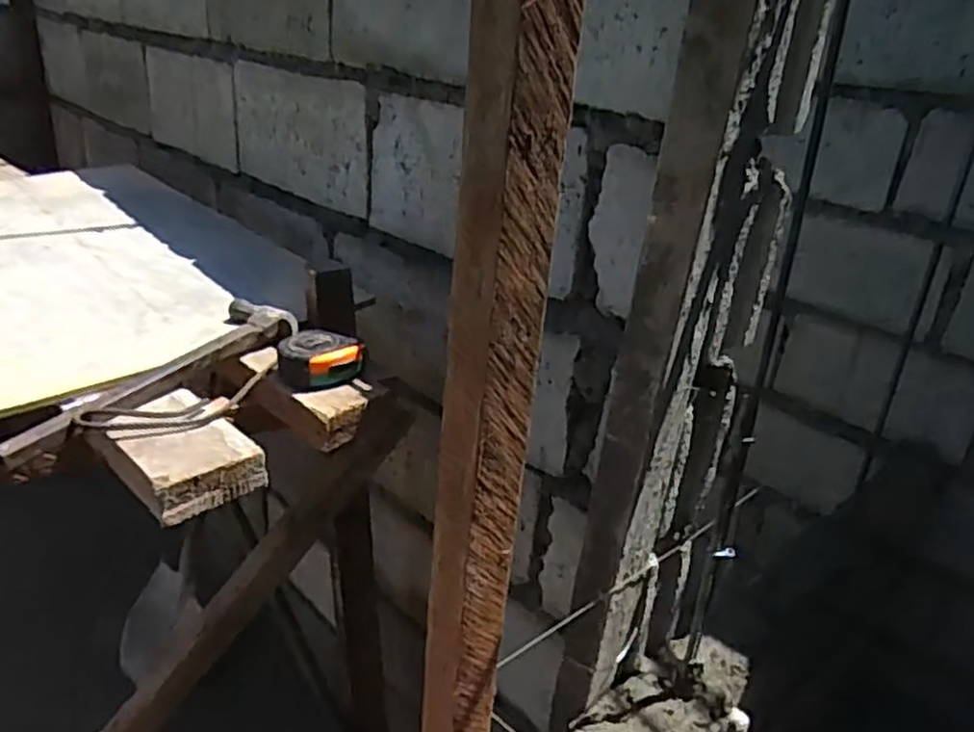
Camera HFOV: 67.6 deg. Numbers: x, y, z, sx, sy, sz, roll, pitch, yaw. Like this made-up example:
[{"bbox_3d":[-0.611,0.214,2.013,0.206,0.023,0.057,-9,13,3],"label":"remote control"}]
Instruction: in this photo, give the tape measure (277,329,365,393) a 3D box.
[{"bbox_3d":[-0.188,-0.008,0.832,0.083,0.046,0.063,-15,32,-35],"label":"tape measure"}]

